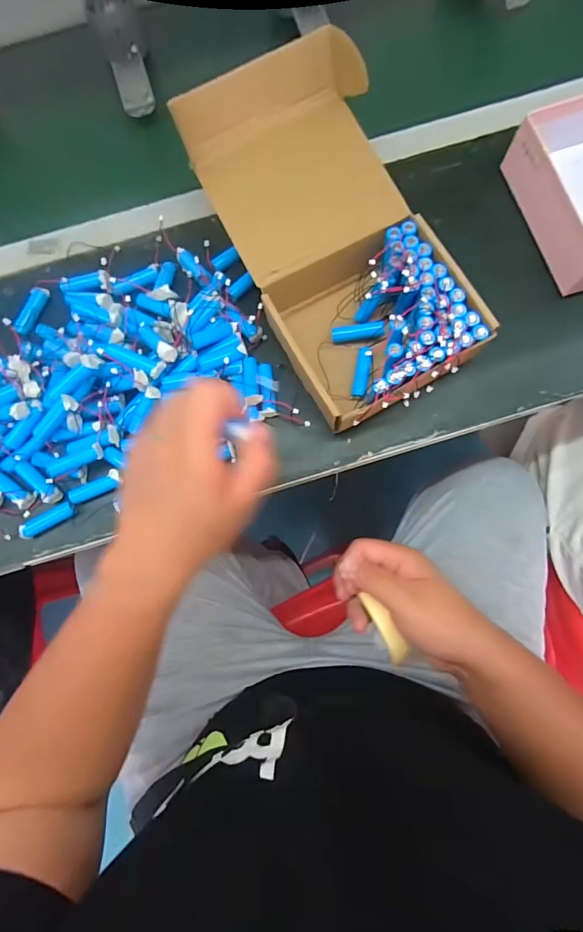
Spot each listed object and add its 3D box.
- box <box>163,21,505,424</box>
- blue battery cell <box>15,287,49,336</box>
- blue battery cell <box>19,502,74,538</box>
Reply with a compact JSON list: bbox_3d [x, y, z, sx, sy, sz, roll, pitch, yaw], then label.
[{"bbox_3d":[0.036,-0.207,0.394,0.163,0.099,0.319,-27,79,-4],"label":"box"},{"bbox_3d":[-0.270,-0.160,0.446,0.013,0.014,0.059,8,65,3],"label":"blue battery cell"},{"bbox_3d":[-0.227,0.050,0.401,0.050,0.011,0.015,-30,80,-4],"label":"blue battery cell"}]

